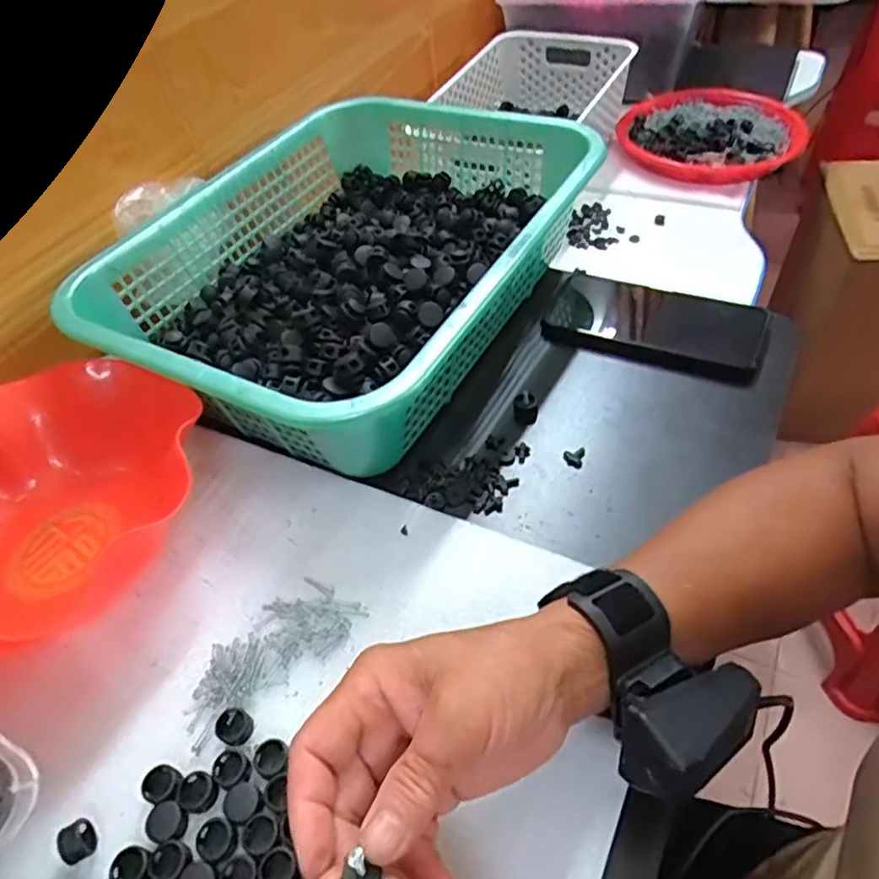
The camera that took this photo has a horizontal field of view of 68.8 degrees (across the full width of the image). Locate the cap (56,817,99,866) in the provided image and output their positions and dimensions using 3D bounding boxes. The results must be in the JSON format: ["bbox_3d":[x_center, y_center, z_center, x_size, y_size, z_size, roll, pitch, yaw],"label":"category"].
[{"bbox_3d":[-0.168,0.186,0.298,0.012,0.014,0.020,-35,54,-23],"label":"cap"}]

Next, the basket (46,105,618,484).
[{"bbox_3d":[-0.062,-0.150,0.527,0.298,0.093,0.395,22,54,24],"label":"basket"}]

